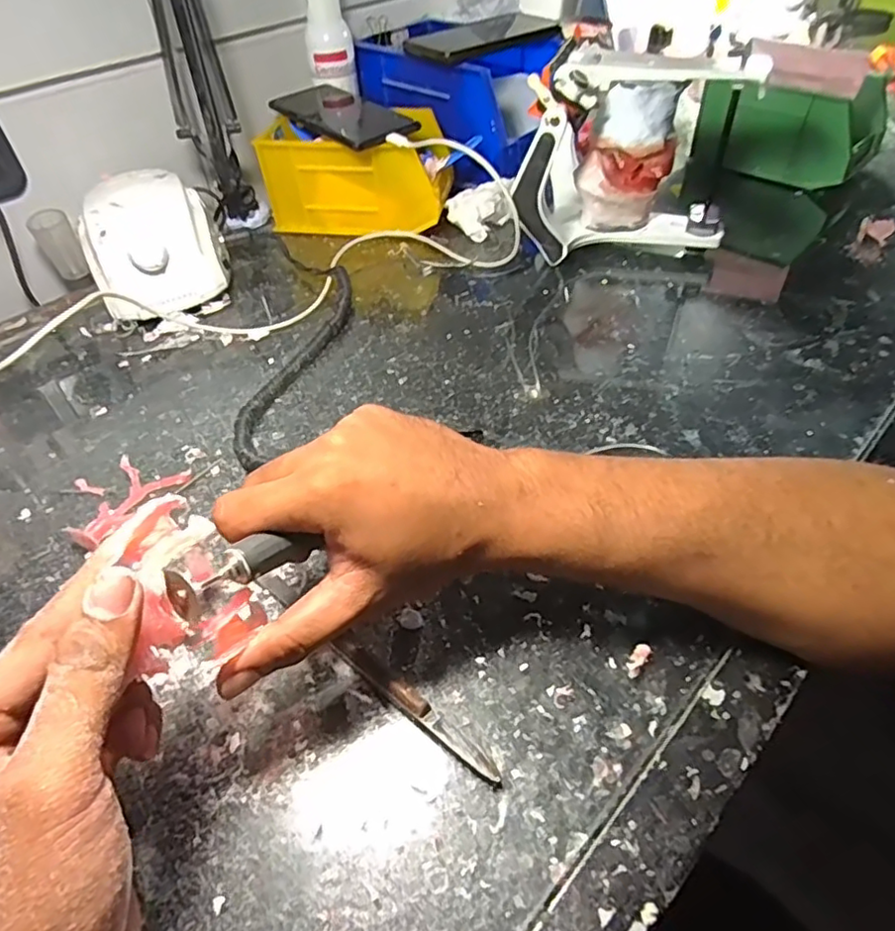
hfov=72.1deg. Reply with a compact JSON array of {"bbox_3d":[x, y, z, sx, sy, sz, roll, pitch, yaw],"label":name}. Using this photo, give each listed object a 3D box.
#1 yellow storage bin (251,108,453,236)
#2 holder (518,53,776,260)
[{"bbox_3d":[-0.085,-0.291,0.610,0.169,0.087,0.108,10,49,11],"label":"yellow storage bin"},{"bbox_3d":[0.153,-0.247,0.513,0.168,0.148,0.127,12,49,13],"label":"holder"}]

